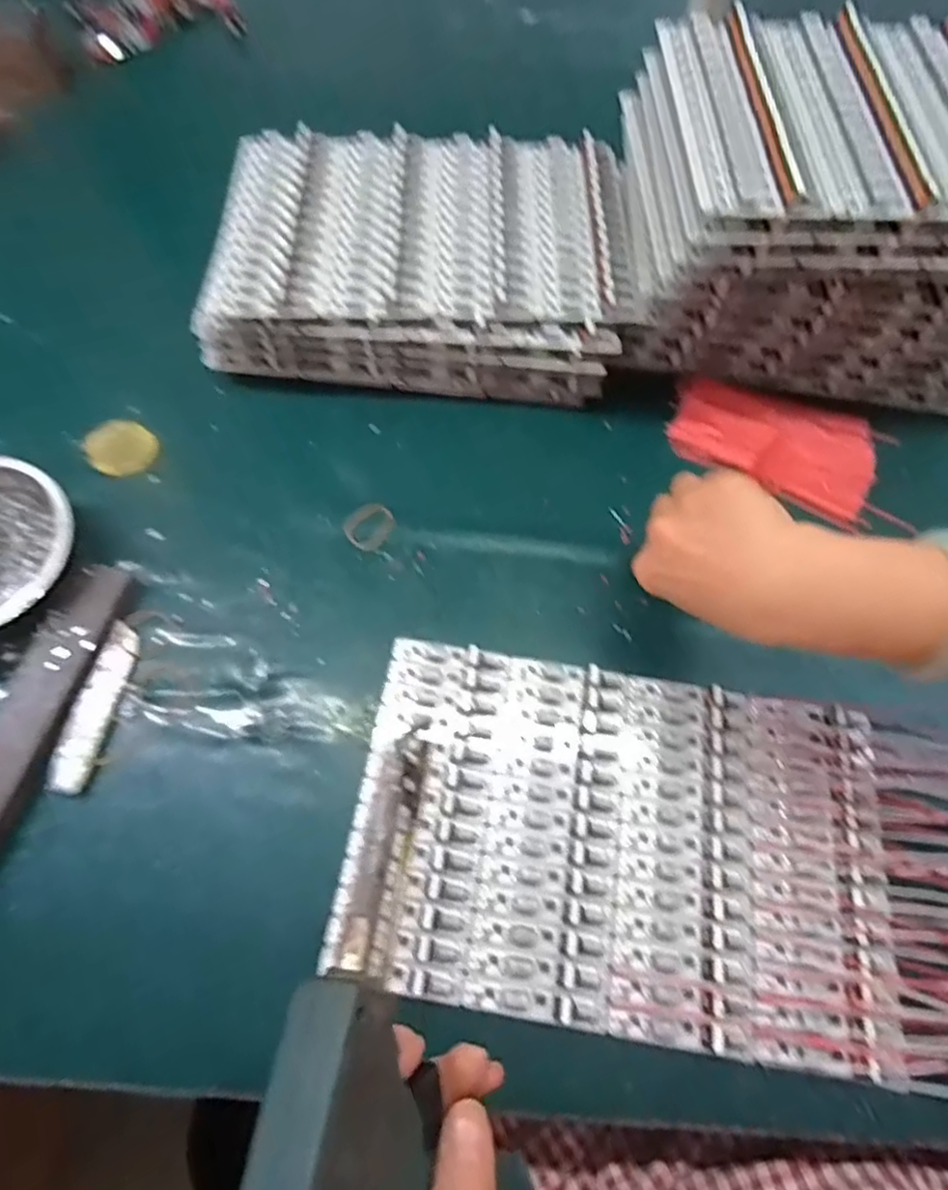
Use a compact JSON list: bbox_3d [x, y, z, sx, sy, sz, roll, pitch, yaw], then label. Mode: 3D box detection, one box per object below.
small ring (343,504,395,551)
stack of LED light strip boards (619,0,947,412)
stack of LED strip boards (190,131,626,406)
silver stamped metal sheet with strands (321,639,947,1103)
[{"bbox_3d":[-0.071,-0.048,0.464,0.034,0.005,0.030,-40,73,-19],"label":"small ring"},{"bbox_3d":[0.258,-0.265,0.485,0.294,0.167,0.196,1,65,-3],"label":"stack of LED light strip boards"},{"bbox_3d":[-0.041,-0.262,0.525,0.289,0.081,0.200,5,65,-1],"label":"stack of LED strip boards"},{"bbox_3d":[0.150,0.147,0.373,0.428,0.022,0.189,12,65,2],"label":"silver stamped metal sheet with strands"}]

